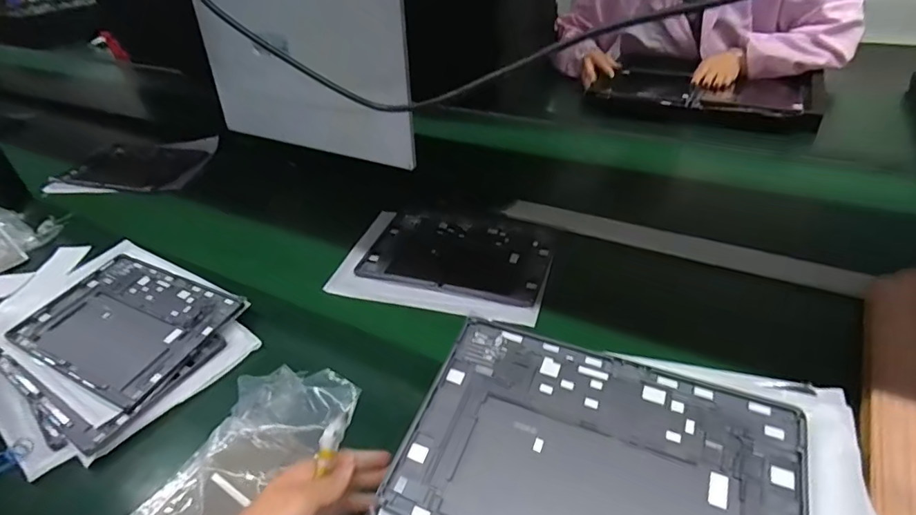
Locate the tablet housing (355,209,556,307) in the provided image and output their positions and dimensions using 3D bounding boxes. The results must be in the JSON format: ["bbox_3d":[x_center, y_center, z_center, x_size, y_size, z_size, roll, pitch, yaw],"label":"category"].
[{"bbox_3d":[0.001,-0.008,0.716,0.250,0.008,0.157,9,42,16],"label":"tablet housing"}]

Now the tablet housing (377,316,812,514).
[{"bbox_3d":[0.094,0.139,0.351,0.252,0.009,0.168,14,49,20],"label":"tablet housing"}]

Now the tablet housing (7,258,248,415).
[{"bbox_3d":[-0.409,0.078,0.626,0.255,0.009,0.165,16,47,23],"label":"tablet housing"}]

